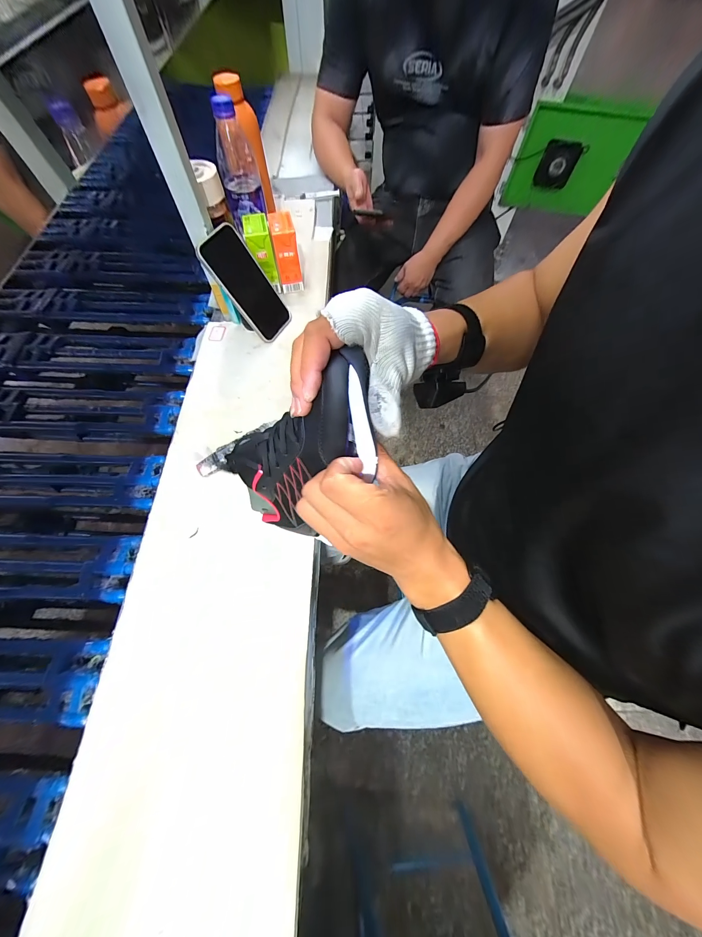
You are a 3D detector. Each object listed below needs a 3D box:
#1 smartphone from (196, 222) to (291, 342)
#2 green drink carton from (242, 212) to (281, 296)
[{"bbox_3d":[-0.167,-0.299,0.493,0.013,0.159,0.084,11,63,42],"label":"smartphone"},{"bbox_3d":[-0.164,-0.393,0.545,0.045,0.102,0.069,-13,66,-7],"label":"green drink carton"}]

